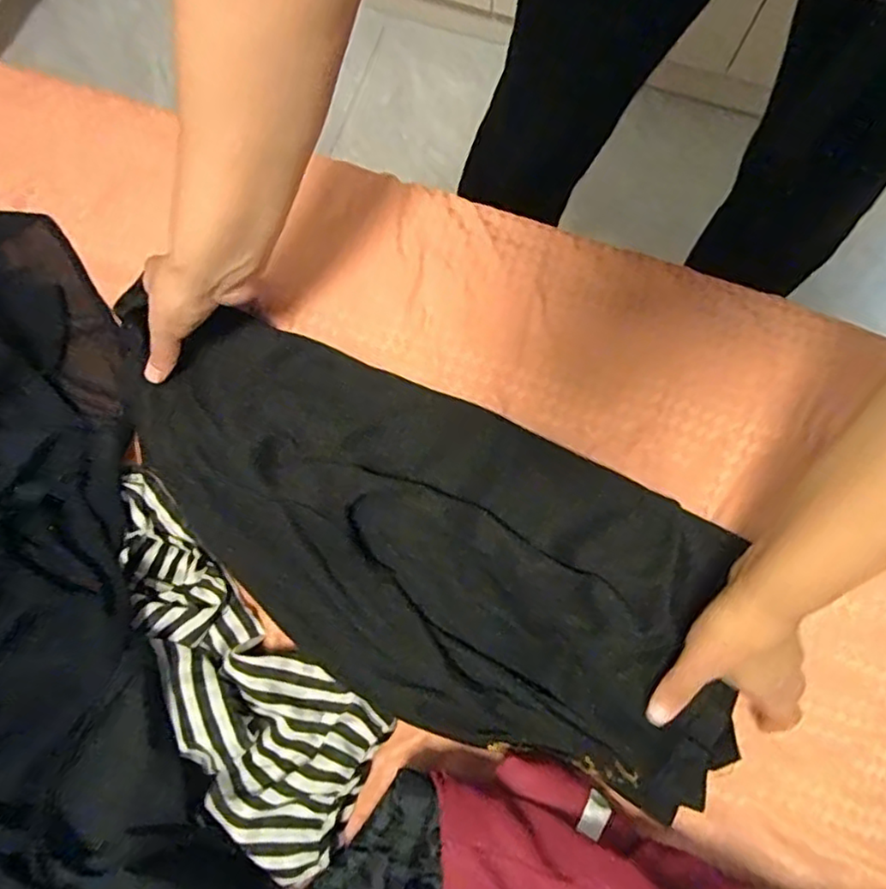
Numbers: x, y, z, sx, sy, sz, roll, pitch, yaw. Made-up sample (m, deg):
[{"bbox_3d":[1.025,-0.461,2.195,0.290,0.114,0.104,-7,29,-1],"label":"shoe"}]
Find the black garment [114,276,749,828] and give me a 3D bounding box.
[{"bbox_3d":[-0.021,0.071,0.497,0.508,0.044,0.236,30,81,5],"label":"black garment"}]

